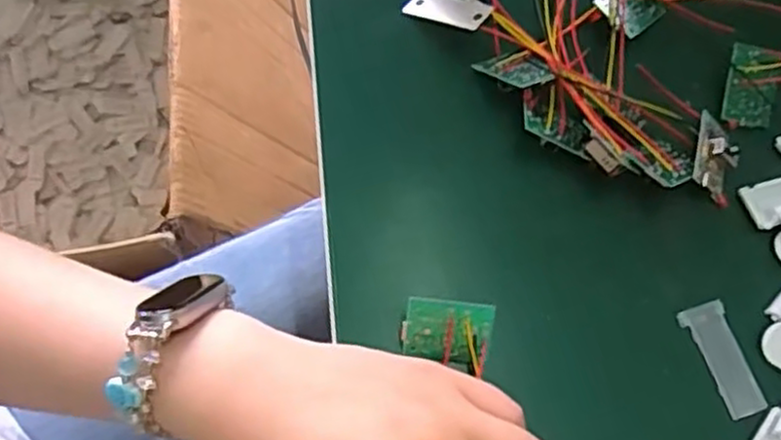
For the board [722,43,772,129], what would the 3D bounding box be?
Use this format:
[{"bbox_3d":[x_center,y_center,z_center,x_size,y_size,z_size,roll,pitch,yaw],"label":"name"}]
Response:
[{"bbox_3d":[0.166,-0.062,0.338,0.023,0.004,0.036,5,100,-5],"label":"board"}]

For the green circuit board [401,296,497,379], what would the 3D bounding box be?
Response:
[{"bbox_3d":[0.023,0.046,0.298,0.035,0.004,0.027,8,105,-1],"label":"green circuit board"}]

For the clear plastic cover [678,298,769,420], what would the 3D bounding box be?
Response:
[{"bbox_3d":[0.139,0.058,0.305,0.020,0.004,0.047,-18,73,-4],"label":"clear plastic cover"}]

